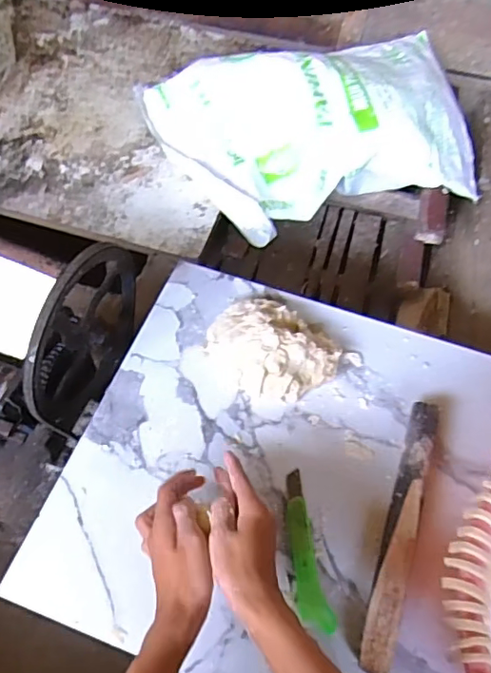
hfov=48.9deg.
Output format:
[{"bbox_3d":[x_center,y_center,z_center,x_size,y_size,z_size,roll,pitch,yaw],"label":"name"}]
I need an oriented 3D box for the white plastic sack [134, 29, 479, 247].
[{"bbox_3d":[0.166,-0.461,1.174,0.678,0.180,0.416,-15,62,-12],"label":"white plastic sack"}]

